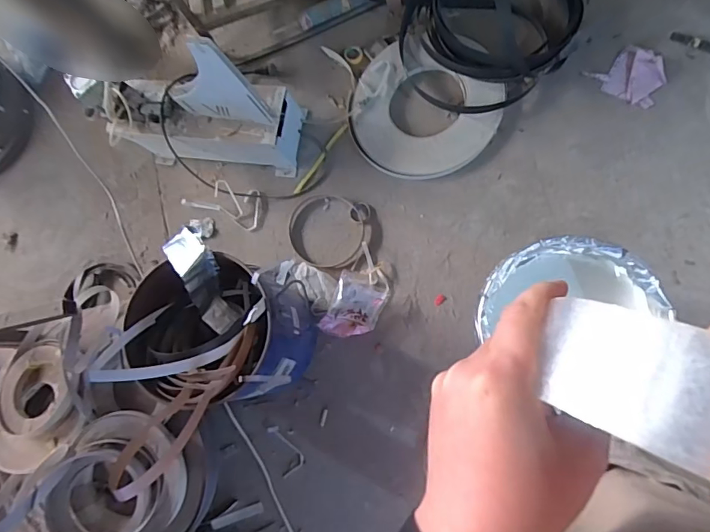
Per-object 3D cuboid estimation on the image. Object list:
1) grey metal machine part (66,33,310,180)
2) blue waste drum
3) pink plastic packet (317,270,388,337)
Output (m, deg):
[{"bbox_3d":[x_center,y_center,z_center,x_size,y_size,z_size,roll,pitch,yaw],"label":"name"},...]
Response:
[{"bbox_3d":[-0.431,-0.405,1.163,0.483,0.494,0.181,8,82,13],"label":"grey metal machine part"},{"bbox_3d":[-0.264,0.135,1.040,0.291,0.398,0.280,2,79,12],"label":"blue waste drum"},{"bbox_3d":[-0.001,0.102,1.212,0.126,0.048,0.169,21,84,15],"label":"pink plastic packet"}]

